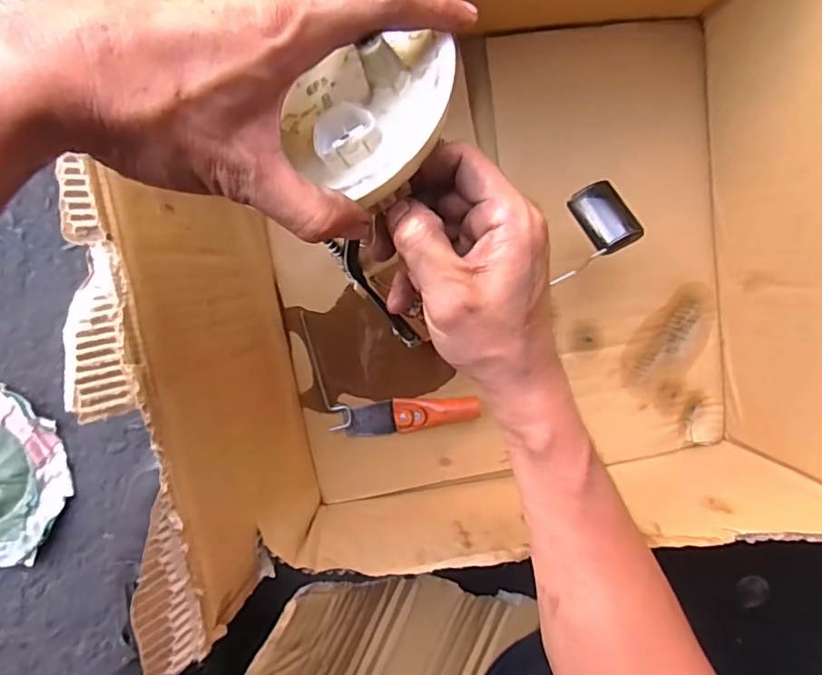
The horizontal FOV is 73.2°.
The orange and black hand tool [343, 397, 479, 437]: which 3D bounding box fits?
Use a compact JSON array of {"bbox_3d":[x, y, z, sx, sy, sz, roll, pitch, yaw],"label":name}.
[{"bbox_3d":[0.002,0.072,0.510,0.120,0.016,0.030,-9,97,-2],"label":"orange and black hand tool"}]

